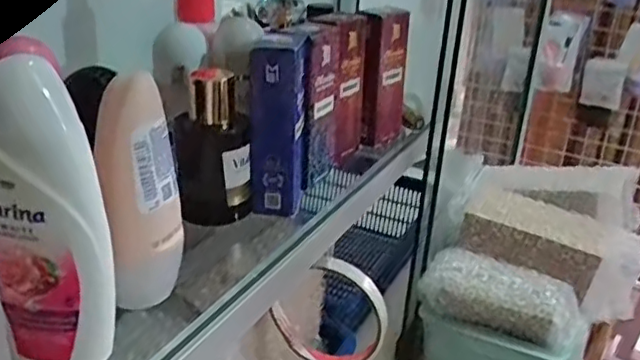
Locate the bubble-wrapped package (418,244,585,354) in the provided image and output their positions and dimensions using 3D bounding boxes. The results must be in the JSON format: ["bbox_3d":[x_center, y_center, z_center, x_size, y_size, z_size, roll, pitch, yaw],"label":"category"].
[{"bbox_3d":[0.168,0.104,0.578,0.140,0.048,0.060,15,26,20],"label":"bubble-wrapped package"}]

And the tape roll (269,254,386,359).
[{"bbox_3d":[0.005,0.092,0.435,0.081,0.087,0.012,11,25,13],"label":"tape roll"}]

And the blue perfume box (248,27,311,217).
[{"bbox_3d":[-0.026,-0.036,0.389,0.035,0.109,0.037,4,24,-3],"label":"blue perfume box"}]

